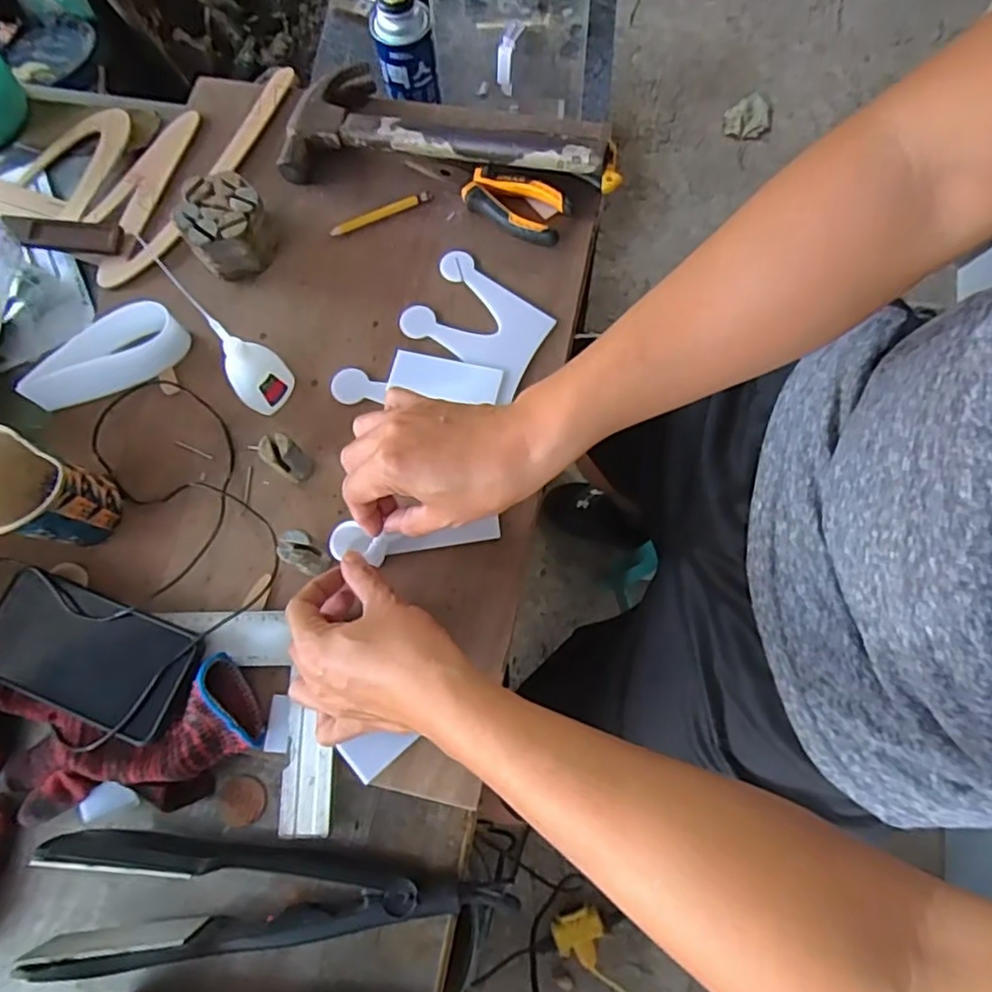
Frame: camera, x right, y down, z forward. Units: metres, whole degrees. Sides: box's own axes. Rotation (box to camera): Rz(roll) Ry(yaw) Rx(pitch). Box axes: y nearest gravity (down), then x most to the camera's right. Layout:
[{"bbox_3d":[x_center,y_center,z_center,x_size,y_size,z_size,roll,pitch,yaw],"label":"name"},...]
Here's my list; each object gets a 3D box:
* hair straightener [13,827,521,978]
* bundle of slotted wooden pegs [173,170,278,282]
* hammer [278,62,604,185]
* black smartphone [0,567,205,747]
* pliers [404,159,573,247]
[{"bbox_3d":[-0.141,0.268,0.422,0.294,0.049,0.072,3,73,3],"label":"hair straightener"},{"bbox_3d":[-0.234,-0.235,0.571,0.069,0.051,0.072,-1,73,2],"label":"bundle of slotted wooden pegs"},{"bbox_3d":[-0.051,-0.343,0.594,0.282,0.044,0.118,3,73,3],"label":"hammer"},{"bbox_3d":[-0.298,0.113,0.471,0.160,0.011,0.080,19,75,9],"label":"black smartphone"},{"bbox_3d":[-0.011,-0.268,0.583,0.151,0.021,0.051,23,76,9],"label":"pliers"}]

